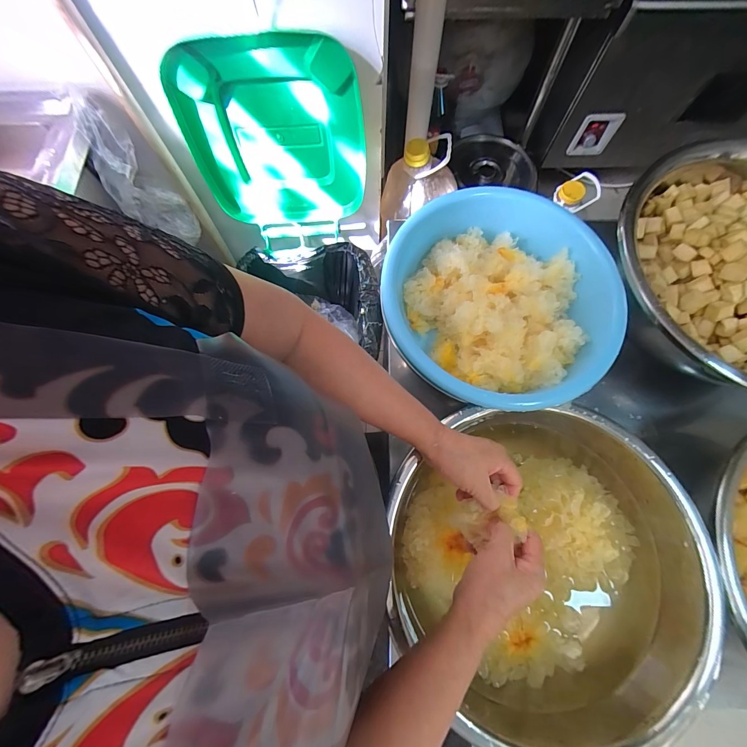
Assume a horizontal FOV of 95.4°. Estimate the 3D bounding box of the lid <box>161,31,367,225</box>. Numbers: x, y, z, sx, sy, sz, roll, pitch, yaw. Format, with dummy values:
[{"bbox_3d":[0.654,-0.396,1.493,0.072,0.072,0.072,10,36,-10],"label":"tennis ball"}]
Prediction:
[{"bbox_3d":[-0.205,-0.486,0.749,0.371,0.392,0.069,-6,73,-1],"label":"lid"}]

